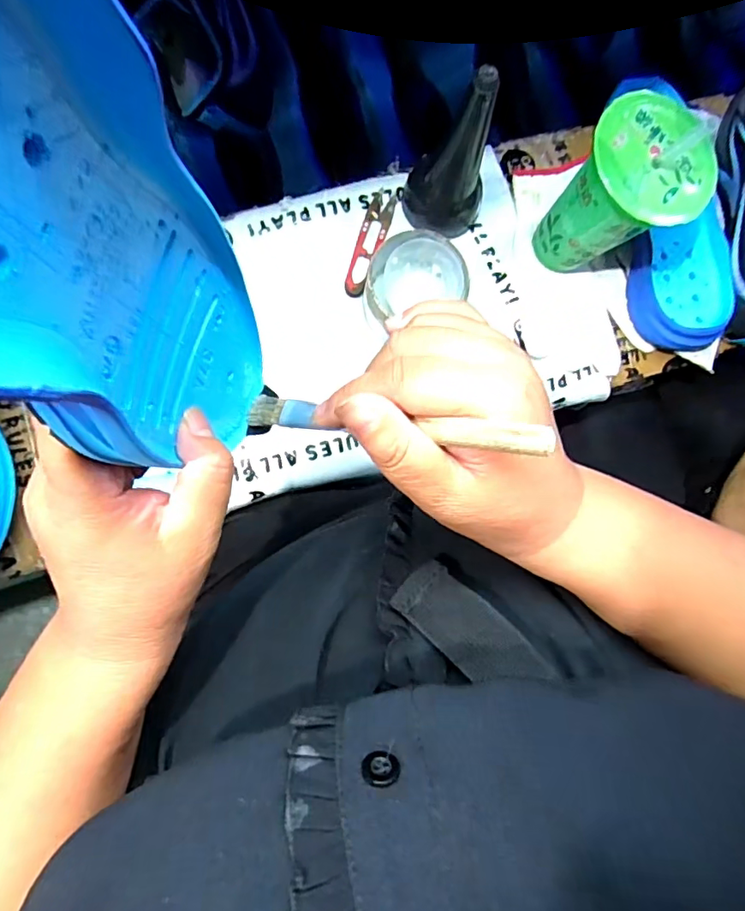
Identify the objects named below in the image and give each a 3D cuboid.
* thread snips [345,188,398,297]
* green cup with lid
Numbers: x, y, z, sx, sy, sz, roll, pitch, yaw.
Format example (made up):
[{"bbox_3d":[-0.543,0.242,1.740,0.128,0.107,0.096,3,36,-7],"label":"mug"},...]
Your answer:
[{"bbox_3d":[-0.002,-0.189,0.464,0.022,0.018,0.106,18,83,-4],"label":"thread snips"},{"bbox_3d":[0.192,-0.201,0.425,0.094,0.134,0.091,38,82,-1],"label":"green cup with lid"}]

